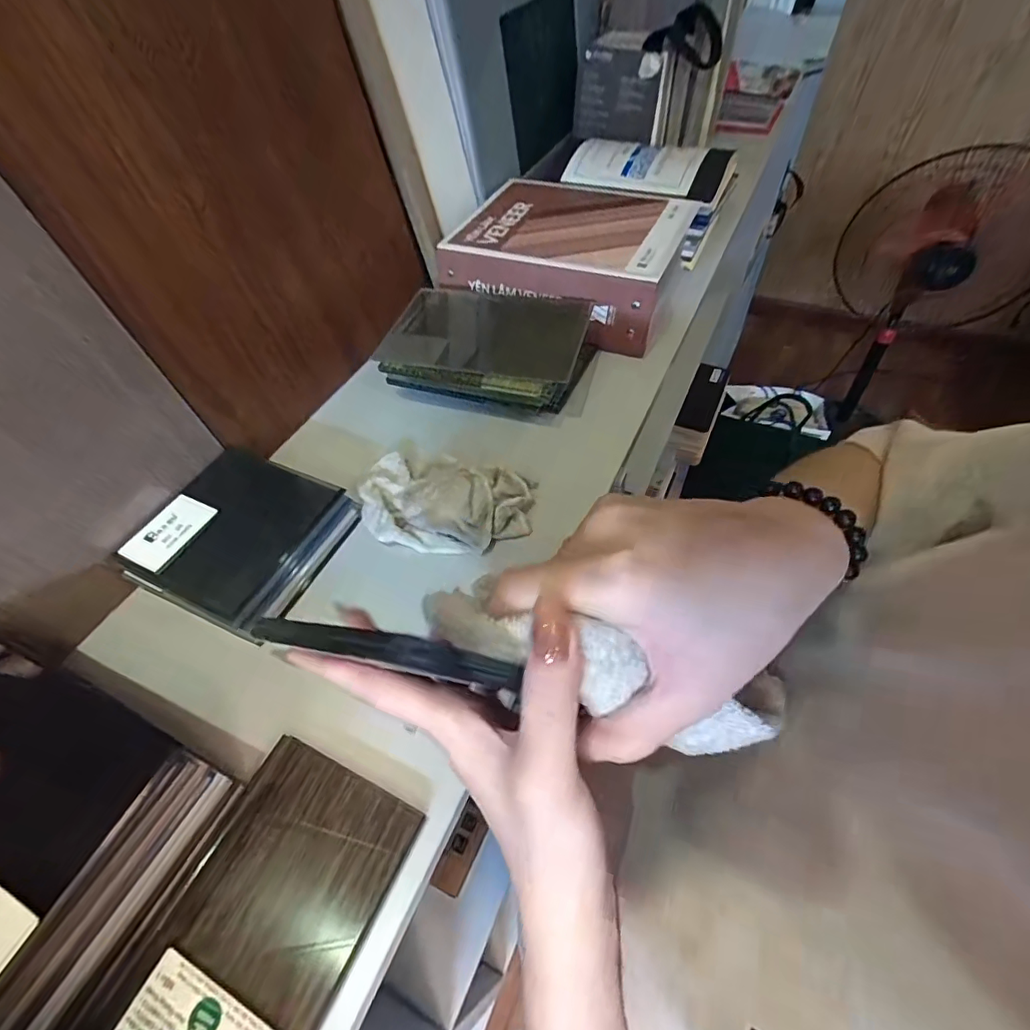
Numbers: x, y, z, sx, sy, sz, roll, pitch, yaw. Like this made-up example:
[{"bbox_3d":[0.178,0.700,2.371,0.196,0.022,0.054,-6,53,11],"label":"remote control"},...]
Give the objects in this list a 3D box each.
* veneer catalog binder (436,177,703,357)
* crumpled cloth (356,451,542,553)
[{"bbox_3d":[0.053,-0.283,0.553,0.237,0.065,0.196,18,56,18],"label":"veneer catalog binder"},{"bbox_3d":[-0.056,-0.016,0.392,0.134,0.035,0.081,6,53,10],"label":"crumpled cloth"}]

